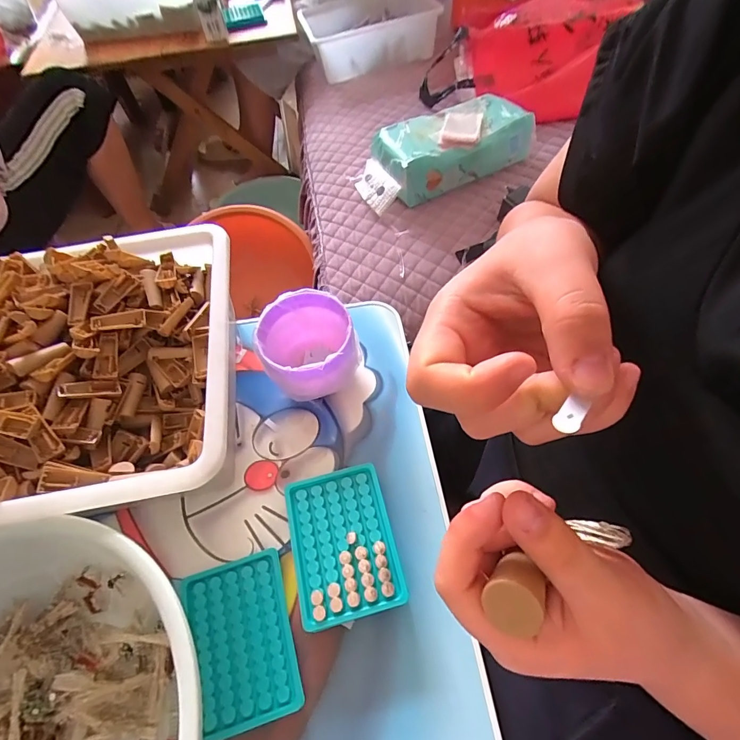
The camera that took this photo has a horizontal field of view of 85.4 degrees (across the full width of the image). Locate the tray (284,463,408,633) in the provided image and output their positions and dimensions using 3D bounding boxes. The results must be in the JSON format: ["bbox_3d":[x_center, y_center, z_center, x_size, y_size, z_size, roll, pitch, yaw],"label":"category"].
[{"bbox_3d":[-0.027,0.162,0.382,0.095,0.009,0.129,-14,56,-5],"label":"tray"}]

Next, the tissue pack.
[{"bbox_3d":[0.135,-0.417,0.773,0.327,0.097,0.156,-29,61,-13],"label":"tissue pack"}]

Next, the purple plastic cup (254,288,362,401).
[{"bbox_3d":[-0.071,-0.021,0.481,0.104,0.088,0.115,-30,62,-13],"label":"purple plastic cup"}]

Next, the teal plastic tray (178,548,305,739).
[{"bbox_3d":[-0.118,0.243,0.364,0.090,0.007,0.128,-18,60,-6],"label":"teal plastic tray"}]

